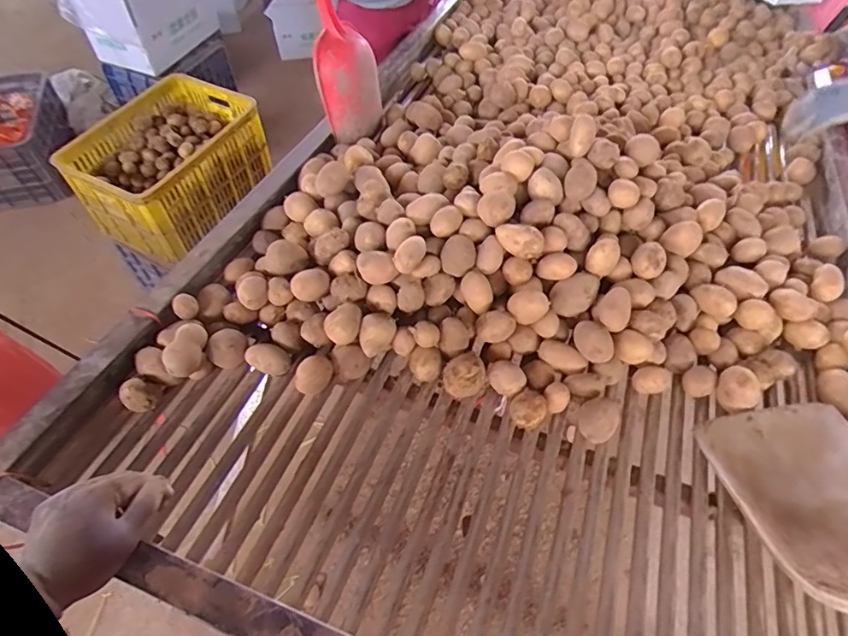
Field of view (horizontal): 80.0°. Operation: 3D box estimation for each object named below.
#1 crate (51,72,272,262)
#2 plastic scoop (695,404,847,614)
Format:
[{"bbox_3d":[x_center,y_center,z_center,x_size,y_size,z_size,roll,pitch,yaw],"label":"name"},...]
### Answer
[{"bbox_3d":[-0.776,-0.469,1.596,0.396,0.271,0.525,26,59,15],"label":"crate"},{"bbox_3d":[0.466,0.238,0.557,0.179,0.092,0.317,-6,56,-5],"label":"plastic scoop"}]

